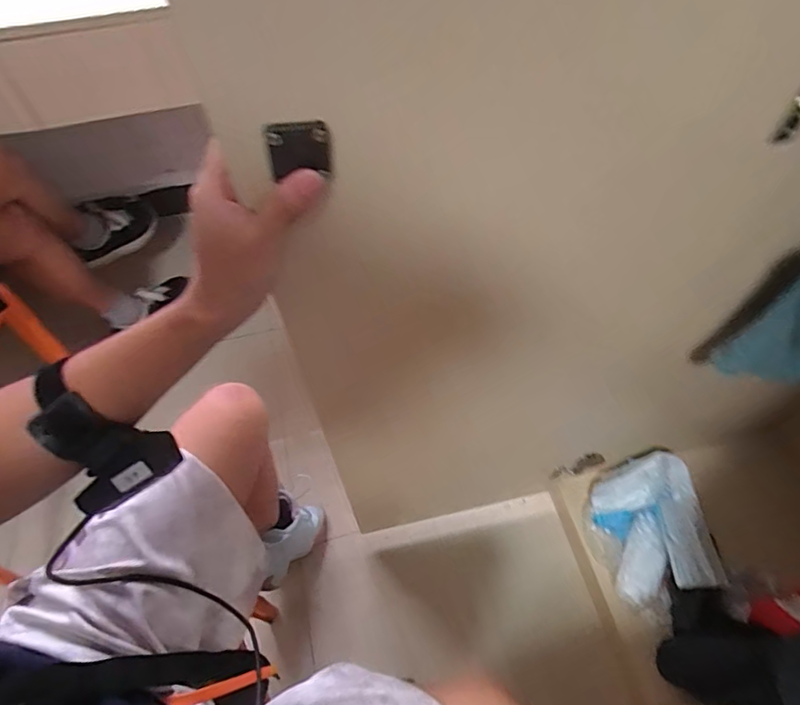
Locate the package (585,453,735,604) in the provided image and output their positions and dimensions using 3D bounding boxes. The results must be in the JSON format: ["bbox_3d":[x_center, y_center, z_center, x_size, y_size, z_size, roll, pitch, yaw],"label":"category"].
[{"bbox_3d":[0.468,0.325,0.909,0.206,0.105,0.244,-10,56,-6],"label":"package"}]

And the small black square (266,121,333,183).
[{"bbox_3d":[-0.058,-0.117,0.284,0.035,0.033,0.006,-10,56,-6],"label":"small black square"}]

